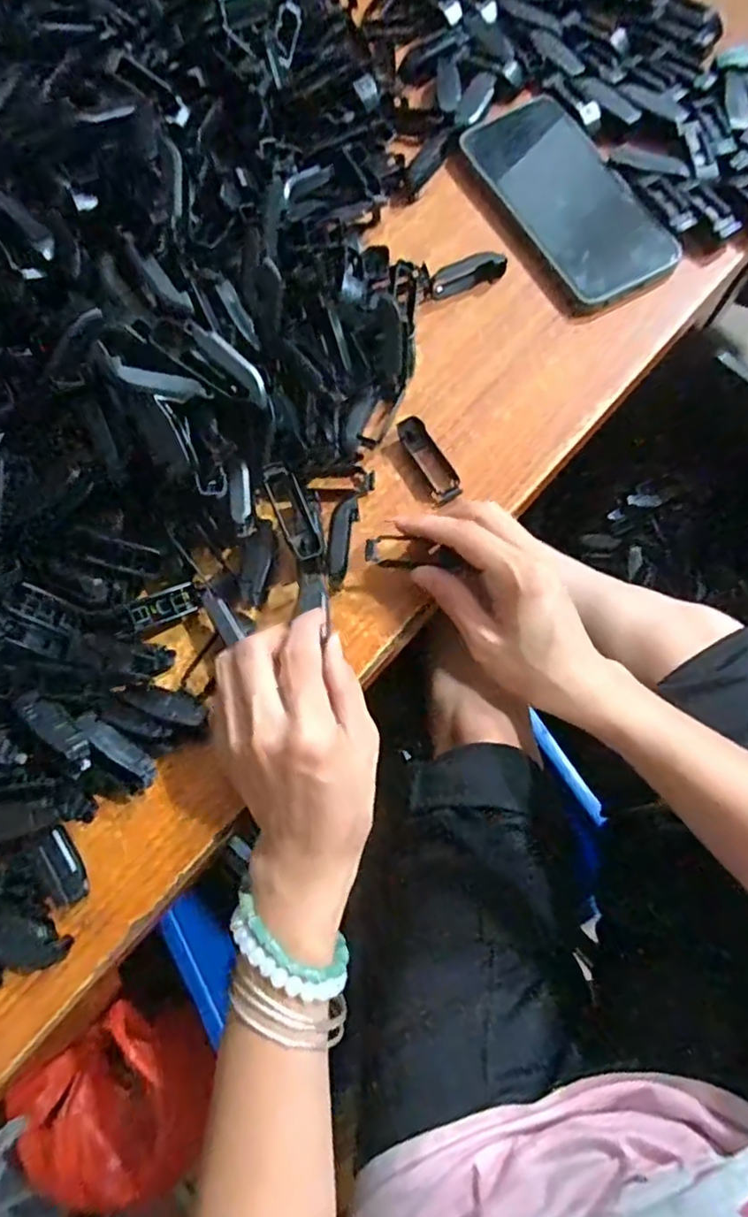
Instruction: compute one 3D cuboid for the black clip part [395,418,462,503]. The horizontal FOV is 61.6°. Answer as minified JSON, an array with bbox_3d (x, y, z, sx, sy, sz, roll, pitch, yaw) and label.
[{"bbox_3d":[0.033,-0.090,0.378,0.019,0.007,0.057,-27,75,-6],"label":"black clip part"}]

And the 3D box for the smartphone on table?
[{"bbox_3d":[0.131,-0.277,0.419,0.077,0.014,0.167,-26,75,-6],"label":"smartphone on table"}]

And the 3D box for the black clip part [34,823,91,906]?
[{"bbox_3d":[-0.154,0.127,0.313,0.011,0.019,0.038,-24,75,-5],"label":"black clip part"}]

